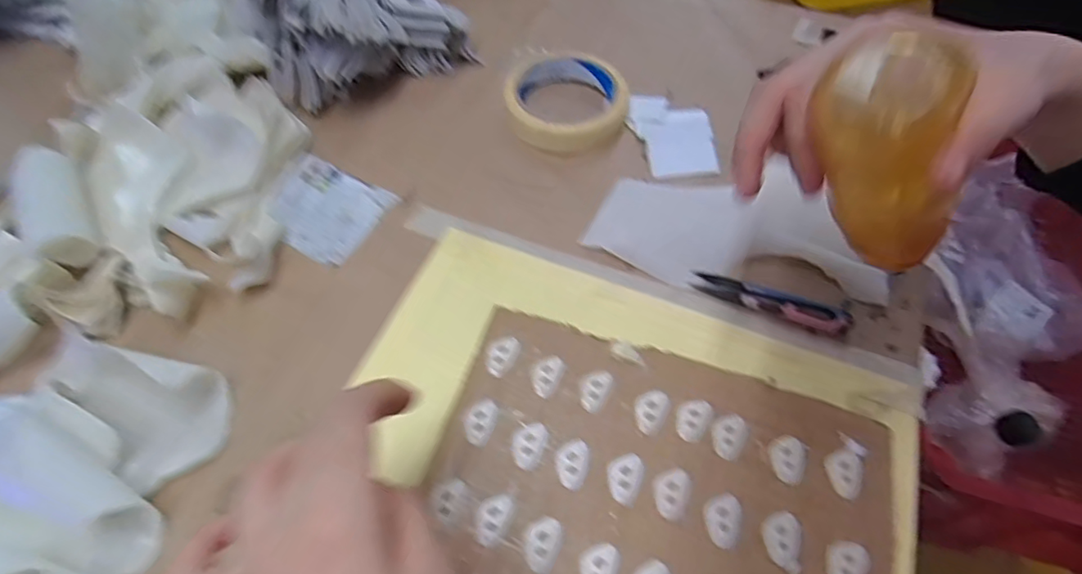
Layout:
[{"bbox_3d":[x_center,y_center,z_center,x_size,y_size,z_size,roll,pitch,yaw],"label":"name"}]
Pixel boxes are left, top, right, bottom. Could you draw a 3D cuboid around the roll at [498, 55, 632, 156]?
[{"bbox_3d":[0.022,-0.153,0.461,0.097,0.026,0.109,19,58,11],"label":"roll"}]

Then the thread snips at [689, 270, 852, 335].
[{"bbox_3d":[0.148,0.008,0.366,0.096,0.009,0.020,21,58,12],"label":"thread snips"}]

